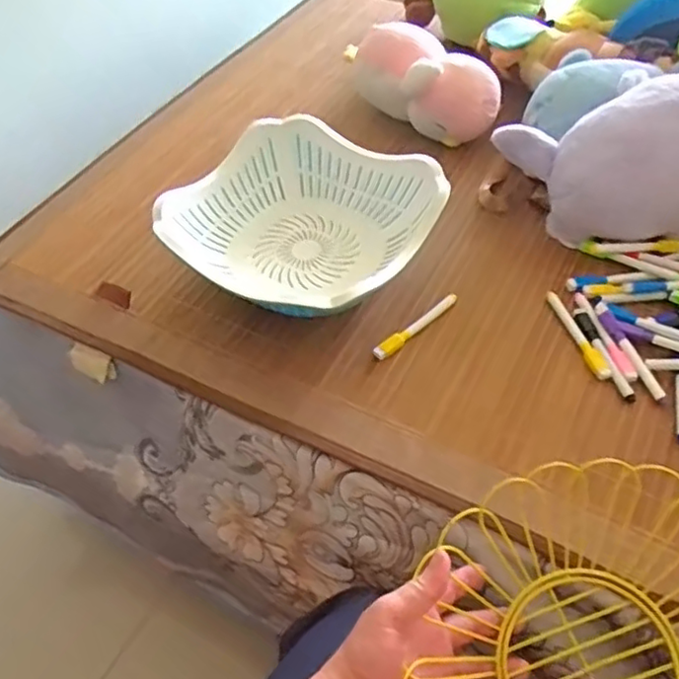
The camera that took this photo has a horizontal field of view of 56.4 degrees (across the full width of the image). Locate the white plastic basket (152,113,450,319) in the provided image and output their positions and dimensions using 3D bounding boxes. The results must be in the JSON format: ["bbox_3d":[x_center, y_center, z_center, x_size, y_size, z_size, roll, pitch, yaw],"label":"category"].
[{"bbox_3d":[-0.036,-0.122,0.691,0.253,0.087,0.241,26,57,23],"label":"white plastic basket"}]

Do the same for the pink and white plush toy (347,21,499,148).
[{"bbox_3d":[0.107,-0.348,0.852,0.108,0.092,0.224,-32,56,-20],"label":"pink and white plush toy"}]

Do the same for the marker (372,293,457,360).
[{"bbox_3d":[0.079,-0.014,0.654,0.115,0.012,0.014,-38,58,-23],"label":"marker"}]

